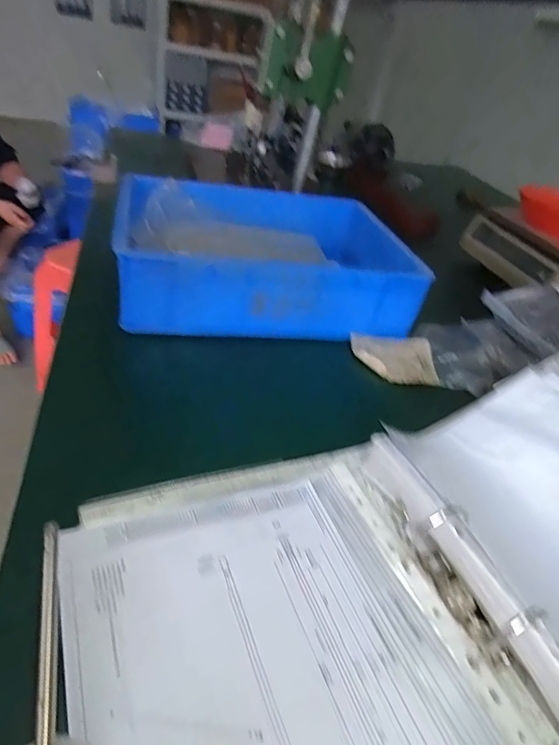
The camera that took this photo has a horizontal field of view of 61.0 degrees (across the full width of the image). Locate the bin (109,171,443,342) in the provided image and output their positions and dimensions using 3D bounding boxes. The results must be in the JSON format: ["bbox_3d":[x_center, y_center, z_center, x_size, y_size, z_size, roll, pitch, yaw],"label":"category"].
[{"bbox_3d":[-0.024,-0.179,0.716,0.401,0.122,0.282,1,38,-14],"label":"bin"}]

